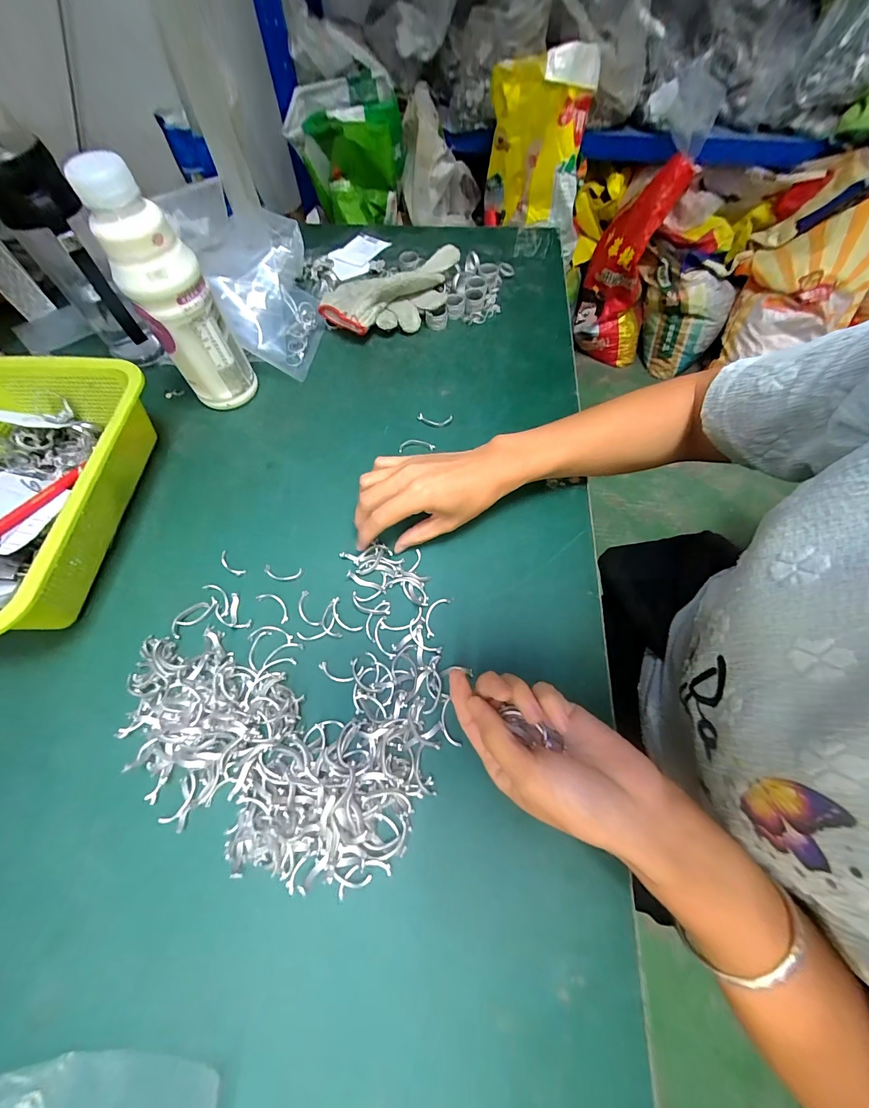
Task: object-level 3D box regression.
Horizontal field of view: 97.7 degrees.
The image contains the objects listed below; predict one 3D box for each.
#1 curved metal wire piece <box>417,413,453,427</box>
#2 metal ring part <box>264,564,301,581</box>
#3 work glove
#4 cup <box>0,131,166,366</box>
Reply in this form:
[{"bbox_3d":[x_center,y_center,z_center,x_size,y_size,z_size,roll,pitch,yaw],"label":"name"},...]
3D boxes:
[{"bbox_3d":[0.001,-0.145,0.411,0.038,0.005,0.012,8,65,4],"label":"curved metal wire piece"},{"bbox_3d":[-0.135,0.016,0.335,0.034,0.004,0.013,7,65,4],"label":"metal ring part"},{"bbox_3d":[-0.052,-0.332,0.482,0.184,0.043,0.120,-9,65,-4],"label":"work glove"},{"bbox_3d":[-0.343,-0.274,0.381,0.067,0.179,0.082,-32,69,-14],"label":"cup"}]

